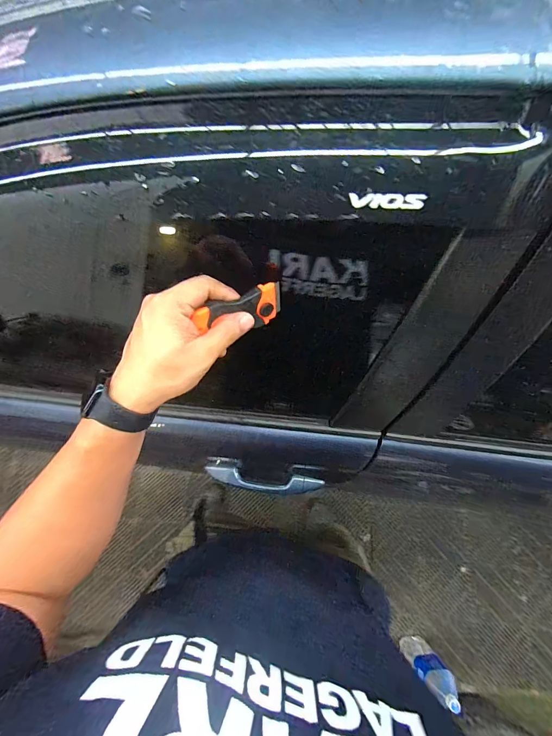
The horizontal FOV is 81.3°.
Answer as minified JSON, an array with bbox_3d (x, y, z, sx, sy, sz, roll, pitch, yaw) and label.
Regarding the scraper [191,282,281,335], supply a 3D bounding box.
[{"bbox_3d":[-0.035,-0.059,0.316,0.086,0.045,0.018,-14,36,-19],"label":"scraper"}]

